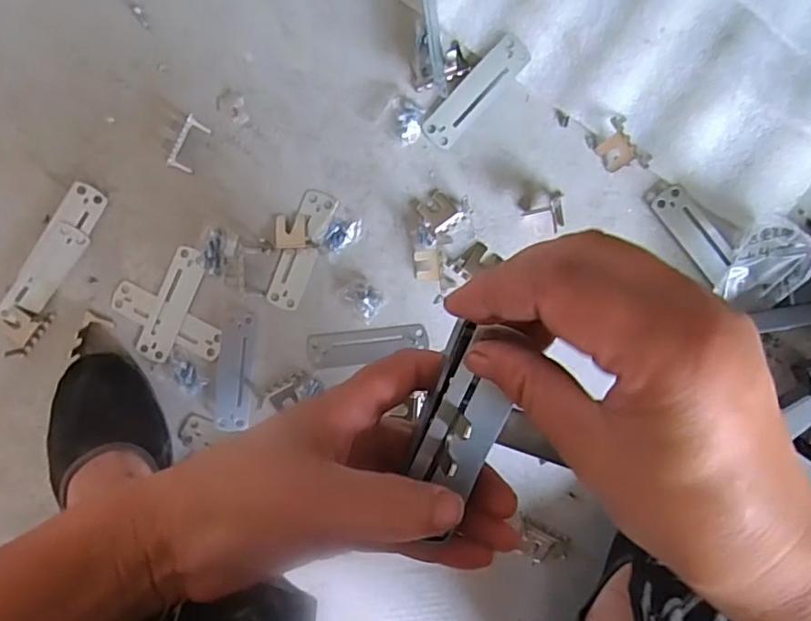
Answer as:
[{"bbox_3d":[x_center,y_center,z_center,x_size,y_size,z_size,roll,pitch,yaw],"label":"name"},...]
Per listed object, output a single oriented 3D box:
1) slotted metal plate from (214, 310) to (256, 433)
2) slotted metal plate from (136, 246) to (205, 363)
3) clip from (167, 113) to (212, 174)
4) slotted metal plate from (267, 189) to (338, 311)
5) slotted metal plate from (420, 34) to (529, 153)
[{"bbox_3d":[-0.137,0.049,0.462,0.026,0.010,0.095,5,95,1],"label":"slotted metal plate"},{"bbox_3d":[-0.188,-0.004,0.464,0.027,0.004,0.094,24,95,-1],"label":"slotted metal plate"},{"bbox_3d":[-0.169,-0.129,0.447,0.008,0.025,0.042,34,97,14],"label":"clip"},{"bbox_3d":[-0.083,-0.047,0.456,0.027,0.006,0.096,23,95,0],"label":"slotted metal plate"},{"bbox_3d":[0.054,-0.166,0.439,0.028,0.004,0.095,44,100,-6],"label":"slotted metal plate"}]

